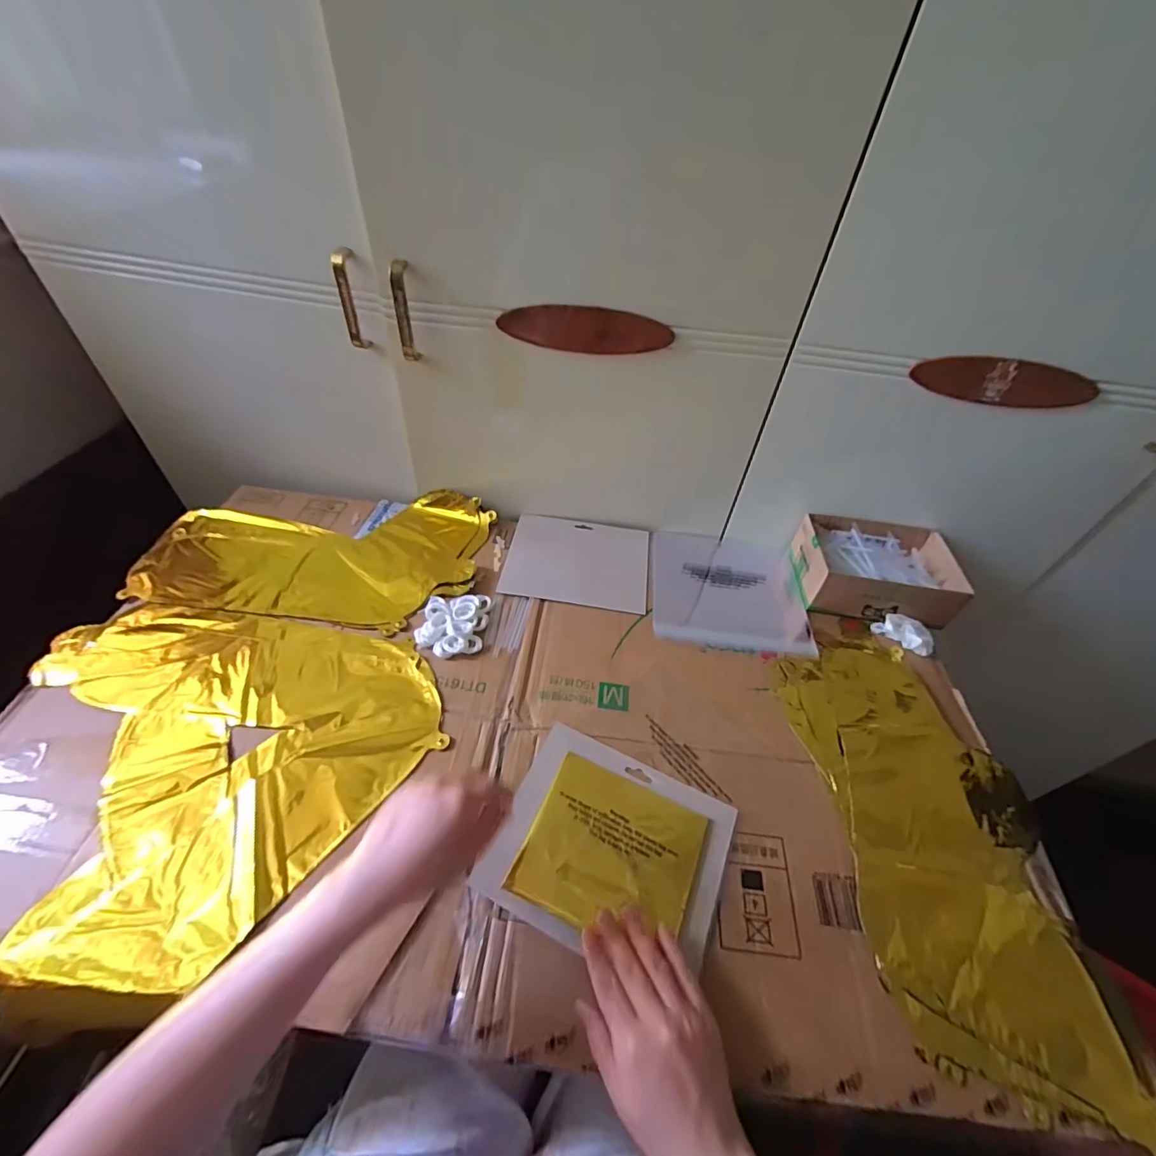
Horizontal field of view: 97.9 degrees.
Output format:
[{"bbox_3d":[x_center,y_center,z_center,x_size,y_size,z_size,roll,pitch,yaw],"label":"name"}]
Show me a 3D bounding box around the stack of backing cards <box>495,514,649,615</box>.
[{"bbox_3d":[0.000,-0.026,0.697,0.190,0.009,0.161,7,46,1],"label":"stack of backing cards"}]

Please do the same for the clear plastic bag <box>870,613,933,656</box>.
[{"bbox_3d":[0.413,0.068,0.635,0.067,0.020,0.034,29,51,21],"label":"clear plastic bag"}]

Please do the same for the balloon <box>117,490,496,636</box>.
[{"bbox_3d":[-0.331,-0.045,0.660,0.394,0.013,0.236,8,46,2],"label":"balloon"}]

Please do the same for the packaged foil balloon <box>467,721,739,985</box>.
[{"bbox_3d":[0.031,0.237,0.447,0.193,0.015,0.161,20,48,14],"label":"packaged foil balloon"}]

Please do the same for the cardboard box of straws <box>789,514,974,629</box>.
[{"bbox_3d":[0.400,-0.014,0.671,0.192,0.058,0.146,5,46,-1],"label":"cardboard box of straws"}]

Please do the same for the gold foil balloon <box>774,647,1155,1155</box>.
[{"bbox_3d":[0.341,0.239,0.477,0.207,0.030,0.393,-1,47,-6],"label":"gold foil balloon"}]

